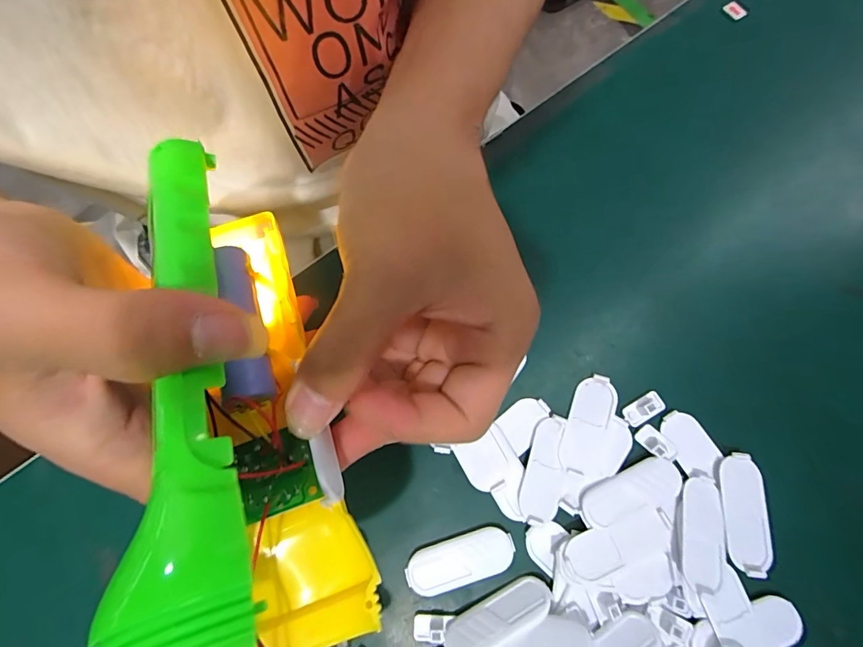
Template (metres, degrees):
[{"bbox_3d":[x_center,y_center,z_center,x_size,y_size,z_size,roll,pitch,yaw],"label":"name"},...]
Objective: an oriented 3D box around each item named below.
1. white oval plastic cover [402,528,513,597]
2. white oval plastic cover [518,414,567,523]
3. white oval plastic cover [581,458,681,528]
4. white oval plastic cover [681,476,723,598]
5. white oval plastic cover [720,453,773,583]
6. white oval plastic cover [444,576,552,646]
[{"bbox_3d":[0.013,0.110,0.205,0.049,0.004,0.020,-17,77,-4],"label":"white oval plastic cover"},{"bbox_3d":[0.054,0.069,0.209,0.019,0.005,0.048,16,77,4],"label":"white oval plastic cover"},{"bbox_3d":[0.093,0.078,0.204,0.049,0.004,0.018,-24,77,-6],"label":"white oval plastic cover"},{"bbox_3d":[0.121,0.093,0.198,0.019,0.005,0.047,15,64,4],"label":"white oval plastic cover"},{"bbox_3d":[0.143,0.086,0.202,0.021,0.007,0.050,7,76,2],"label":"white oval plastic cover"},{"bbox_3d":[0.029,0.127,0.191,0.049,0.004,0.019,-24,34,-11],"label":"white oval plastic cover"}]

